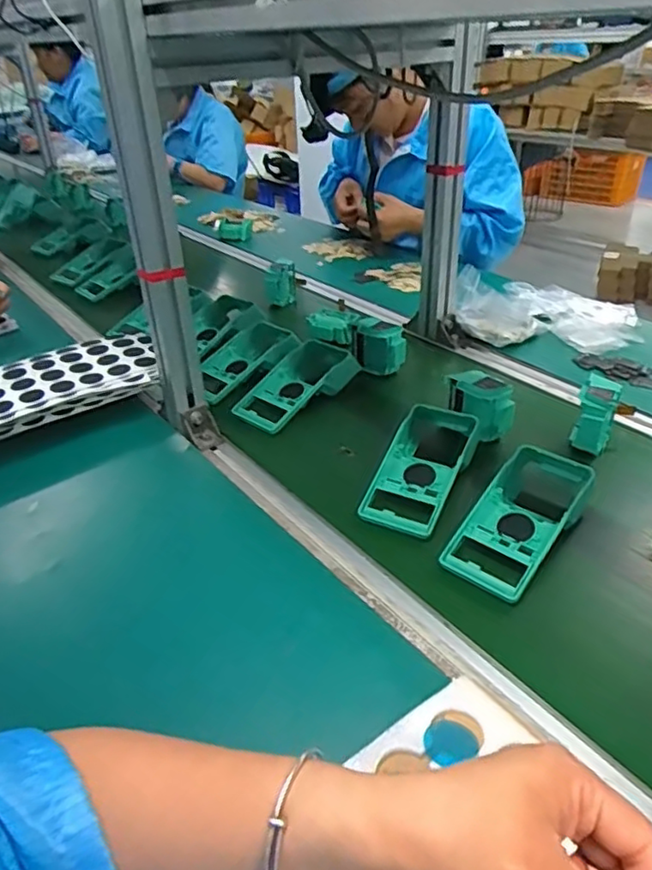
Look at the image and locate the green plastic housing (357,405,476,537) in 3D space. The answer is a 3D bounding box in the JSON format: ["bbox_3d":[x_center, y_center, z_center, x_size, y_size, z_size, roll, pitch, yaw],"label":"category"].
[{"bbox_3d":[0.109,0.030,0.680,0.092,0.043,0.185,13,36,23],"label":"green plastic housing"}]

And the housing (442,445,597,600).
[{"bbox_3d":[0.194,0.073,0.603,0.085,0.049,0.182,24,41,36],"label":"housing"}]

